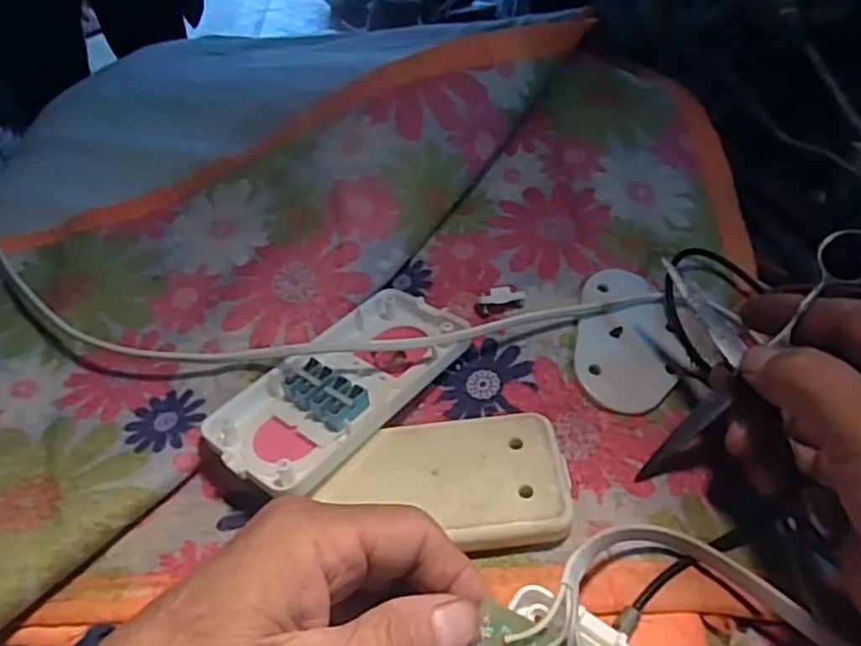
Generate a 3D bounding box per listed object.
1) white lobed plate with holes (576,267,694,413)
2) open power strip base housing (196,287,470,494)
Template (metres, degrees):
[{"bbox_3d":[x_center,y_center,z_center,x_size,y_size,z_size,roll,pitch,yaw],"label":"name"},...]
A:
[{"bbox_3d":[0.094,0.006,0.327,0.056,0.005,0.078,-6,59,-12],"label":"white lobed plate with holes"},{"bbox_3d":[-0.040,0.026,0.308,0.061,0.013,0.123,30,55,29],"label":"open power strip base housing"}]

